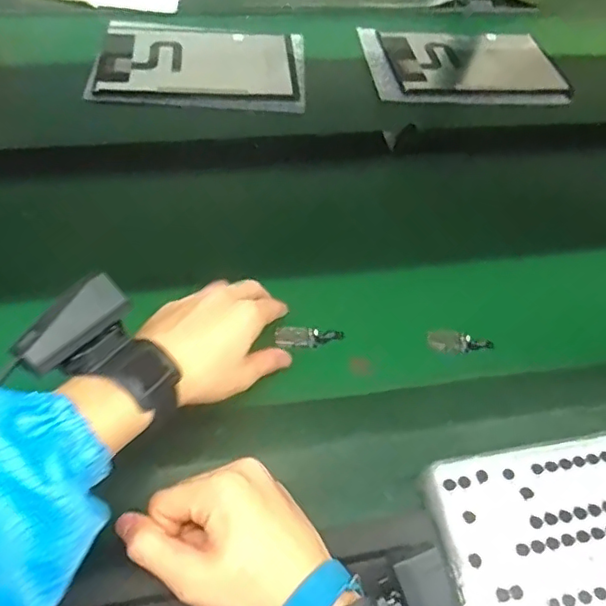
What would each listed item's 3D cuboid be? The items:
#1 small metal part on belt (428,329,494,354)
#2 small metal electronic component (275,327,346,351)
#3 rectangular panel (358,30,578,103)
[{"bbox_3d":[0.141,0.035,0.521,0.058,0.007,0.023,12,52,2],"label":"small metal part on belt"},{"bbox_3d":[0.006,0.029,0.505,0.061,0.007,0.022,0,52,-16],"label":"small metal electronic component"},{"bbox_3d":[0.229,-0.336,0.817,0.280,0.013,0.168,-1,54,-8],"label":"rectangular panel"}]

